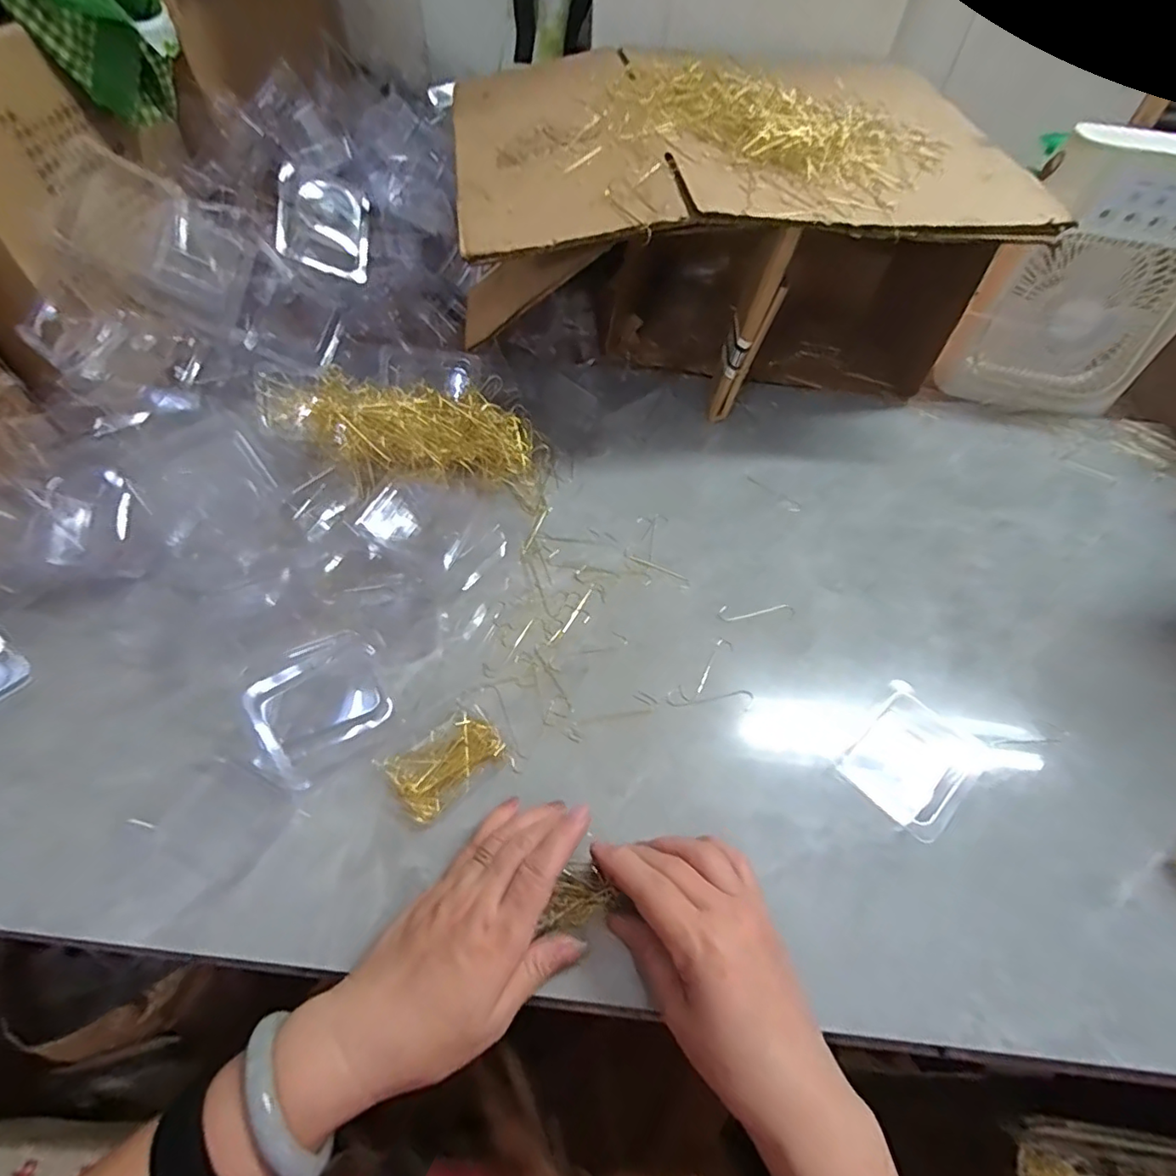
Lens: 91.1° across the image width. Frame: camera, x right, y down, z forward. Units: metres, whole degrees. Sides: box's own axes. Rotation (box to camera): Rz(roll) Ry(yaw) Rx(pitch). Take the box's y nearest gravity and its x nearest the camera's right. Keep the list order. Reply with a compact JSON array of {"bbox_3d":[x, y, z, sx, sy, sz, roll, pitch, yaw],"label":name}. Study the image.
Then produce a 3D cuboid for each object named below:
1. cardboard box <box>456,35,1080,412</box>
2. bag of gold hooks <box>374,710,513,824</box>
[{"bbox_3d":[0.125,-0.368,0.610,0.500,0.238,0.361,-5,54,-8],"label":"cardboard box"},{"bbox_3d":[-0.091,0.112,0.375,0.071,0.014,0.049,-31,61,-24],"label":"bag of gold hooks"}]

